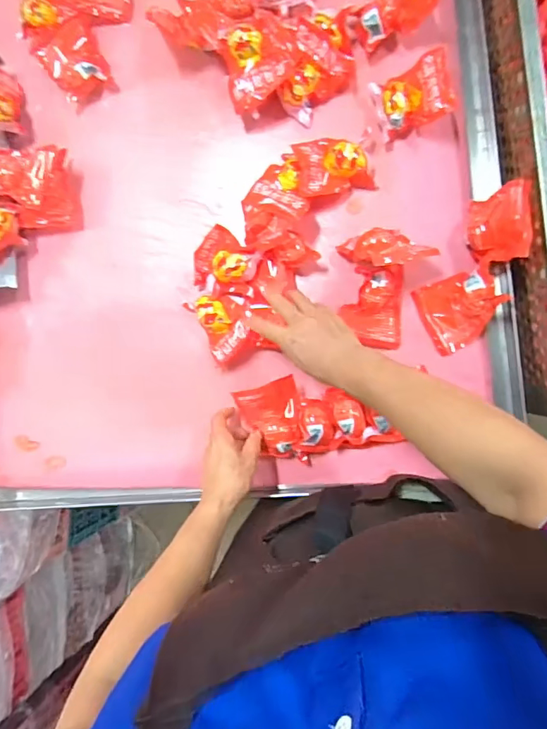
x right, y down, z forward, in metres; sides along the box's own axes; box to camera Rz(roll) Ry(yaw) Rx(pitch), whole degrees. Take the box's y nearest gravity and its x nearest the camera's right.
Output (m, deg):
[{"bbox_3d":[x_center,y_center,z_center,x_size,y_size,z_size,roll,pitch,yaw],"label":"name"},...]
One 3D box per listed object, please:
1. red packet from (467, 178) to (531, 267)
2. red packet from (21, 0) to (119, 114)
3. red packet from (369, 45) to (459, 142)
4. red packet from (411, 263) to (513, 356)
[{"bbox_3d":[0.281,-0.174,0.600,0.021,0.097,0.093,2,87,-21],"label":"red packet"},{"bbox_3d":[-0.316,-0.485,0.727,0.093,0.042,0.193,-37,82,6],"label":"red packet"},{"bbox_3d":[0.186,-0.360,0.641,0.097,0.048,0.092,-12,85,9],"label":"red packet"},{"bbox_3d":[0.251,-0.073,0.632,0.099,0.040,0.097,-22,84,8],"label":"red packet"}]

